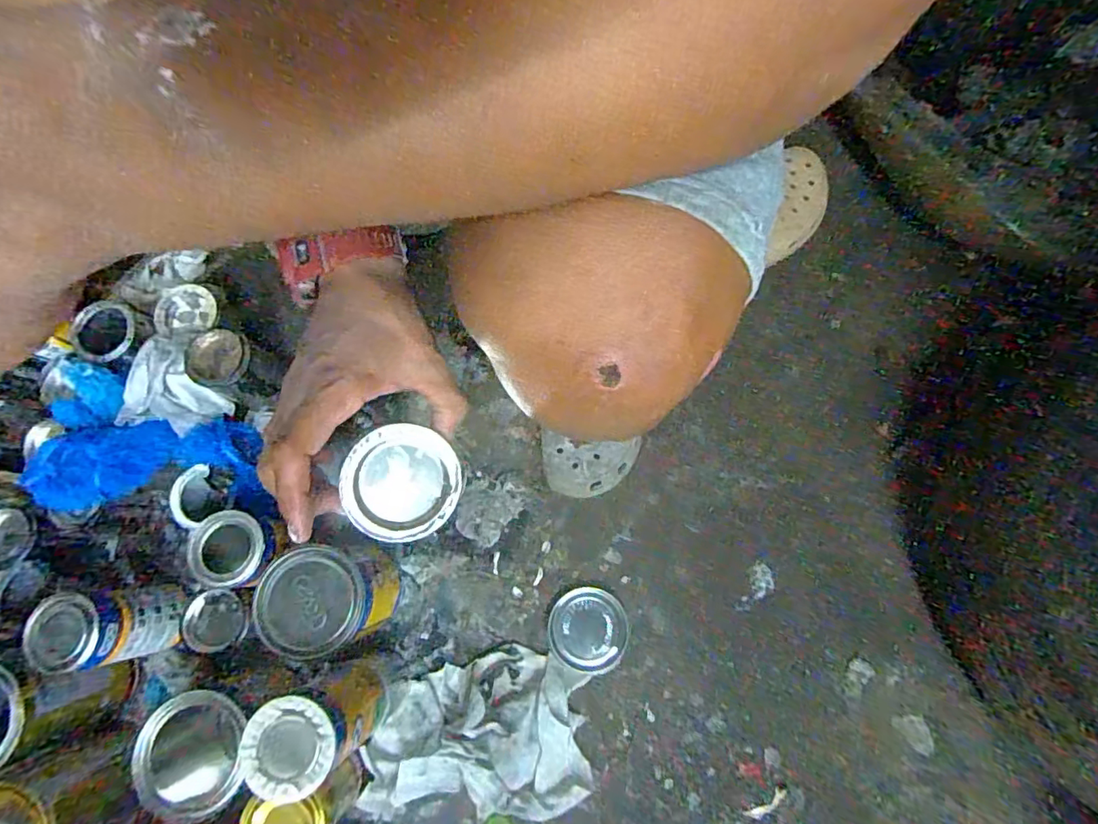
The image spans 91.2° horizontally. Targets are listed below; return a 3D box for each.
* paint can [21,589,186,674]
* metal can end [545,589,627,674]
[{"bbox_3d":[-0.444,0.218,0.551,0.071,0.116,0.067,0,77,2],"label":"paint can"},{"bbox_3d":[0.045,0.249,0.617,0.088,0.004,0.089,-35,78,-6],"label":"metal can end"}]

